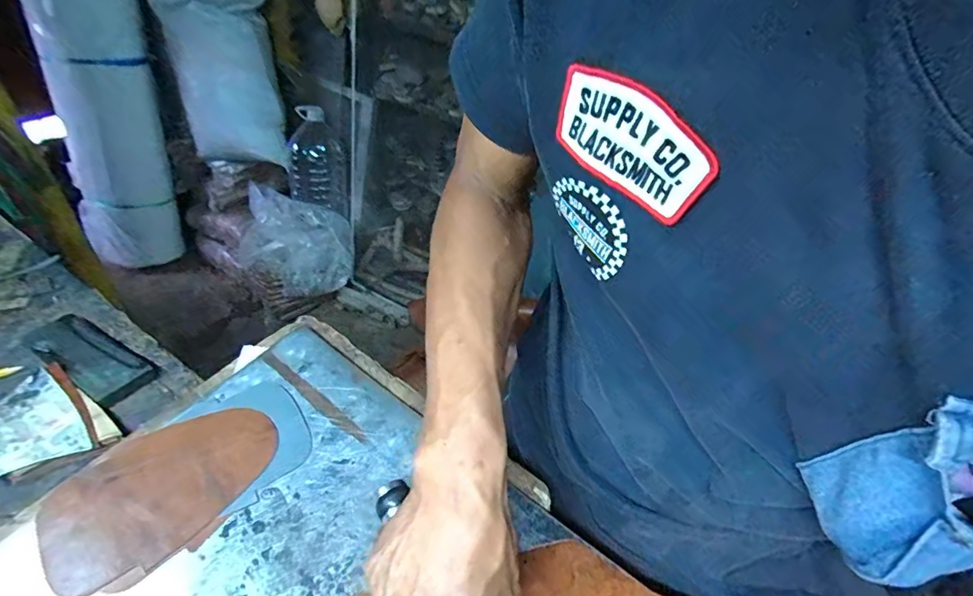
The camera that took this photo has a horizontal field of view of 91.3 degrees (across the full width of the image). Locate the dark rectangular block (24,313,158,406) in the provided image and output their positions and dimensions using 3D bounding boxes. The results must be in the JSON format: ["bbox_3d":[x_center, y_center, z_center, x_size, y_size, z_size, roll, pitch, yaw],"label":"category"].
[{"bbox_3d":[-0.406,0.060,0.490,0.150,0.018,0.056,25,43,20],"label":"dark rectangular block"}]

